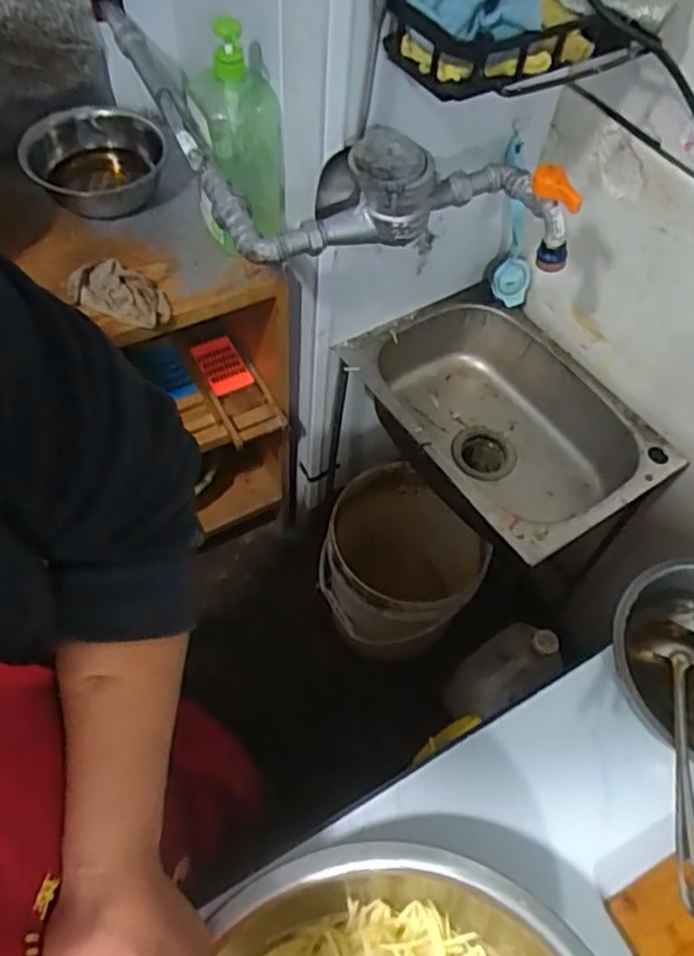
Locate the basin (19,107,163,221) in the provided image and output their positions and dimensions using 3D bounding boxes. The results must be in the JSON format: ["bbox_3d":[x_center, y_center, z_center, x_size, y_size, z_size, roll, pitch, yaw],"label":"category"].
[{"bbox_3d":[-0.354,-0.446,0.982,0.189,0.101,0.156,-9,60,-9],"label":"basin"}]

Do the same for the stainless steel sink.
[{"bbox_3d":[0.240,-0.076,1.119,0.329,0.182,0.450,-31,66,-21],"label":"stainless steel sink"}]

